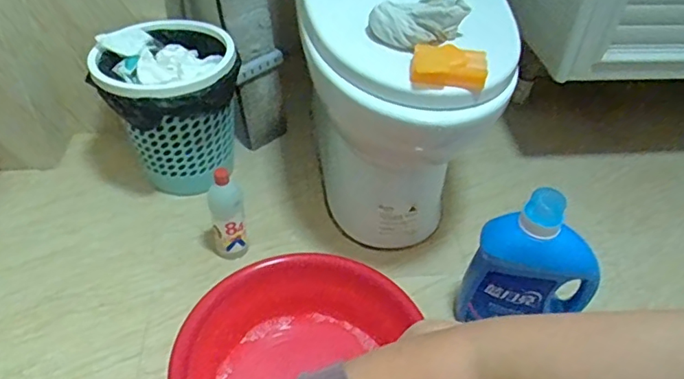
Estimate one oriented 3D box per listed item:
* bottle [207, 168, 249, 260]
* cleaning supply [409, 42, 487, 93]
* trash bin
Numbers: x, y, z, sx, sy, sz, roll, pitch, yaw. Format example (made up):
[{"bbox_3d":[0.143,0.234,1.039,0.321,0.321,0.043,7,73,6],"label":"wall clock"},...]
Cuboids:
[{"bbox_3d":[-0.211,0.048,0.994,0.066,0.196,0.053,-9,45,-13],"label":"bottle"},{"bbox_3d":[0.147,-0.173,0.749,0.105,0.035,0.065,7,42,3],"label":"cleaning supply"},{"bbox_3d":[-0.347,-0.162,1.119,0.269,0.280,0.239,-8,44,-13],"label":"trash bin"}]

